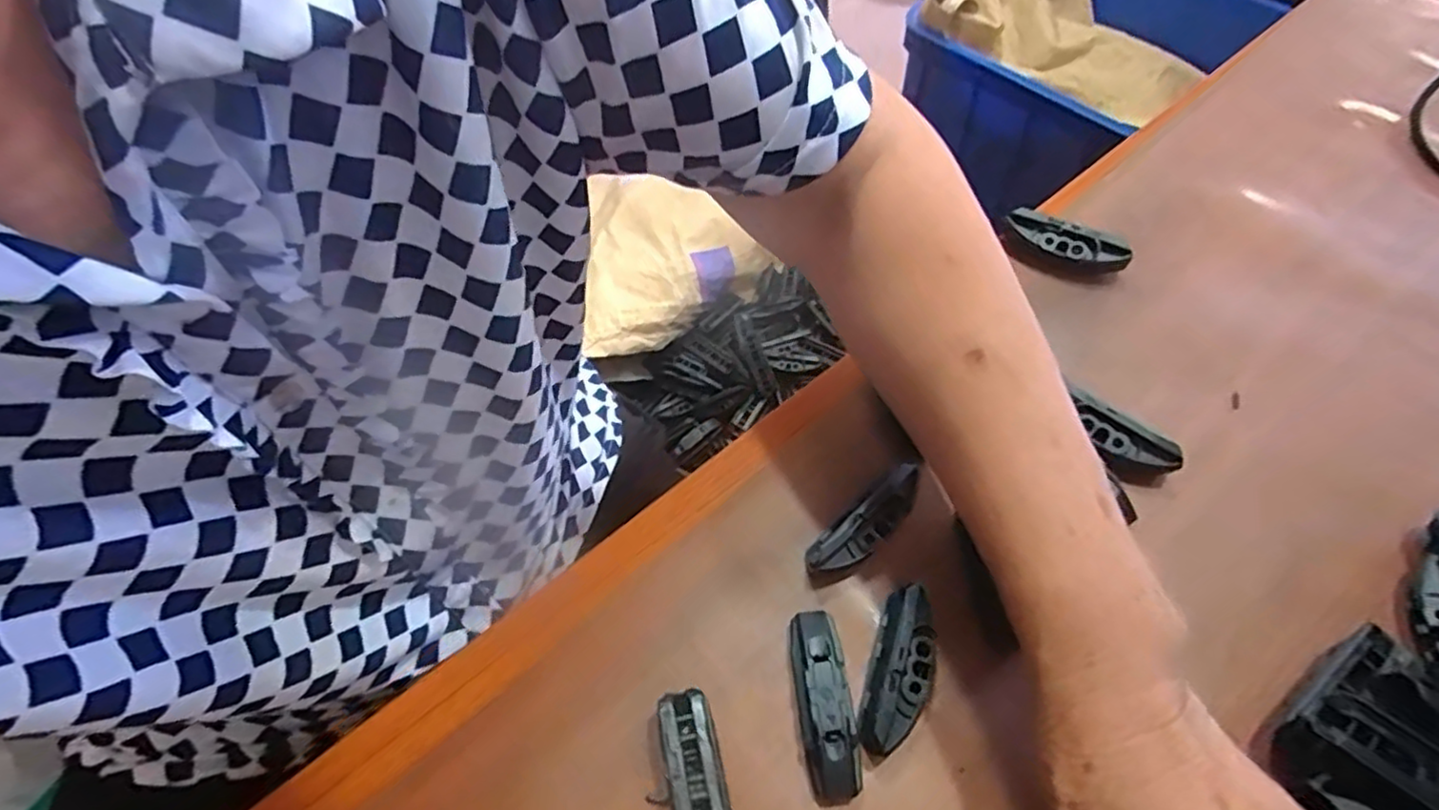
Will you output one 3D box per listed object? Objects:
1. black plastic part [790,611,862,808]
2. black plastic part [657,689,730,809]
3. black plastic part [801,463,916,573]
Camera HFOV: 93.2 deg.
[{"bbox_3d":[0.044,0.126,0.289,0.022,0.020,0.074,-4,59,0],"label":"black plastic part"},{"bbox_3d":[-0.008,0.156,0.275,0.022,0.020,0.073,-11,59,-4],"label":"black plastic part"},{"bbox_3d":[0.072,0.057,0.326,0.067,0.023,0.022,-33,63,-16],"label":"black plastic part"}]

